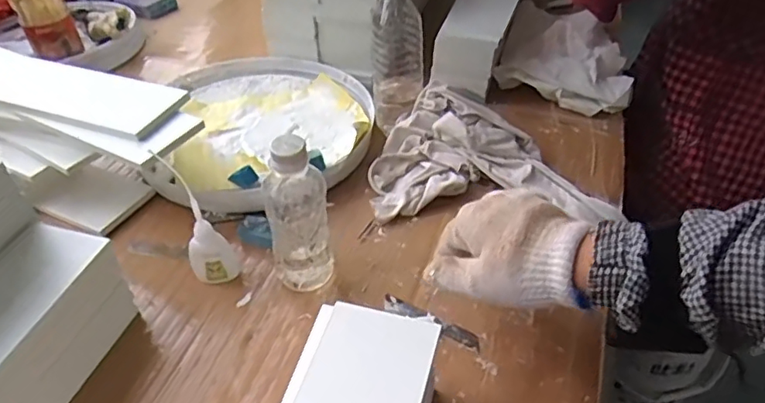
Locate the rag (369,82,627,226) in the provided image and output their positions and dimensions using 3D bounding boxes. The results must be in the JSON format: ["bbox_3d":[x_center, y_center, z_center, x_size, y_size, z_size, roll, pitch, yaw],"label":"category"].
[{"bbox_3d":[0.117,-0.057,0.673,0.259,0.063,0.181,-1,42,0],"label":"rag"}]

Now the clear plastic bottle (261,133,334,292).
[{"bbox_3d":[-0.079,0.008,0.528,0.057,0.158,0.061,-8,42,-8],"label":"clear plastic bottle"}]

